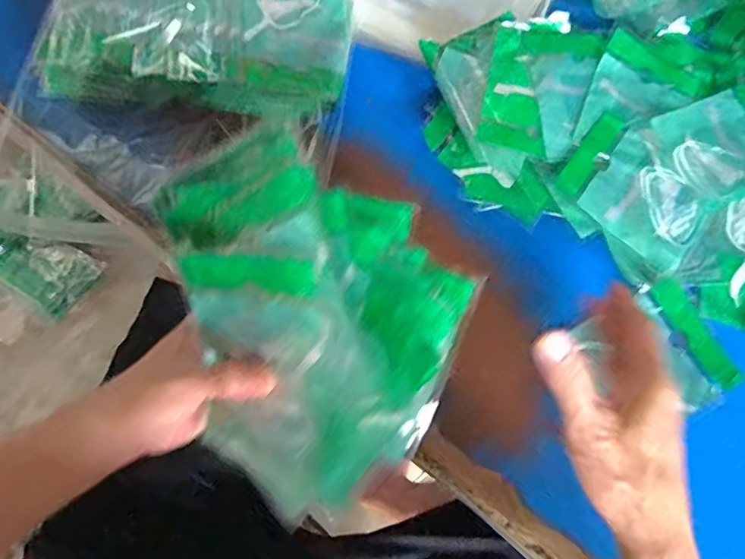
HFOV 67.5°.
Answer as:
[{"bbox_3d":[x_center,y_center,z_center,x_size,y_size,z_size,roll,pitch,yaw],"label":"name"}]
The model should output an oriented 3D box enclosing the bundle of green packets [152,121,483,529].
[{"bbox_3d":[-0.056,0.027,0.351,0.209,0.076,0.197,39,102,15],"label":"bundle of green packets"}]

